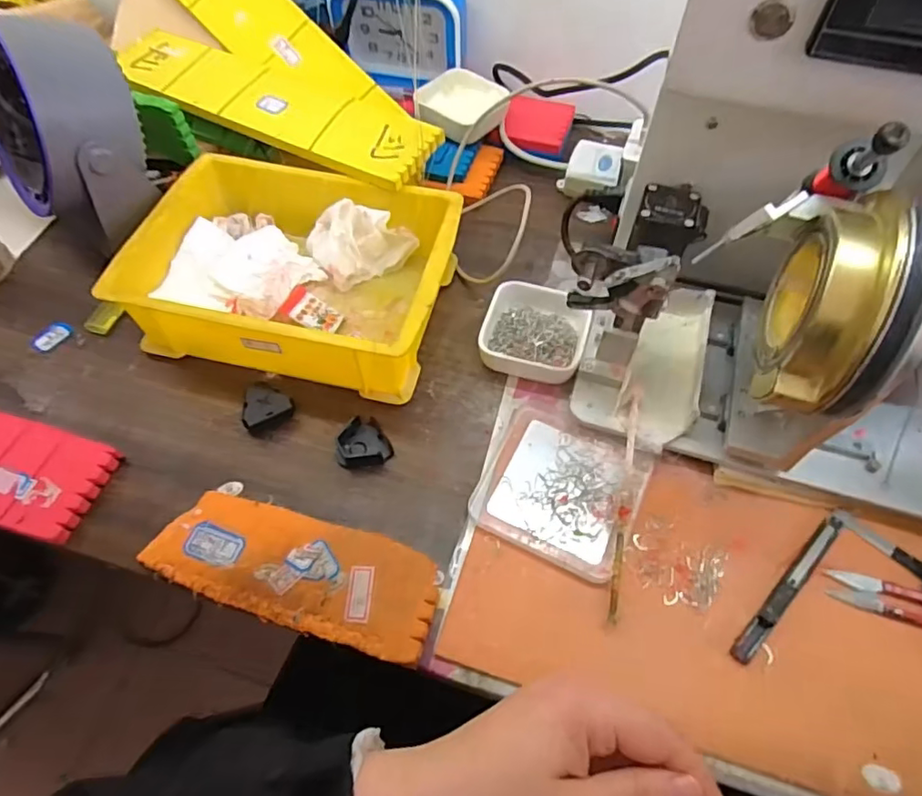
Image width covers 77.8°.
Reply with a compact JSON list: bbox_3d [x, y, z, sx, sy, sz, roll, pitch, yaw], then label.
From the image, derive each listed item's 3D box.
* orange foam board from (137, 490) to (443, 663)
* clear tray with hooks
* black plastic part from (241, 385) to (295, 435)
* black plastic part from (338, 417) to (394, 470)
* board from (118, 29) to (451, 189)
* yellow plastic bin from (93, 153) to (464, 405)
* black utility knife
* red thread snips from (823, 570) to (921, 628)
[{"bbox_3d":[-0.107,0.111,0.376,0.186,0.013,0.067,15,58,9],"label":"orange foam board"},{"bbox_3d":[0.072,0.059,0.404,0.106,0.019,0.106,23,59,14],"label":"clear tray with hooks"},{"bbox_3d":[-0.146,0.011,0.438,0.038,0.024,0.033,2,56,0],"label":"black plastic part"},{"bbox_3d":[-0.072,0.033,0.430,0.040,0.012,0.036,-3,57,-3],"label":"black plastic part"},{"bbox_3d":[-0.177,-0.274,0.533,0.337,0.016,0.090,24,61,14],"label":"board"},{"bbox_3d":[-0.133,-0.102,0.477,0.240,0.077,0.167,12,57,7],"label":"yellow plastic bin"},{"bbox_3d":[0.214,0.121,0.372,0.125,0.006,0.013,-39,65,-23],"label":"black utility knife"},{"bbox_3d":[0.290,0.131,0.362,0.102,0.010,0.026,15,58,9],"label":"red thread snips"}]

